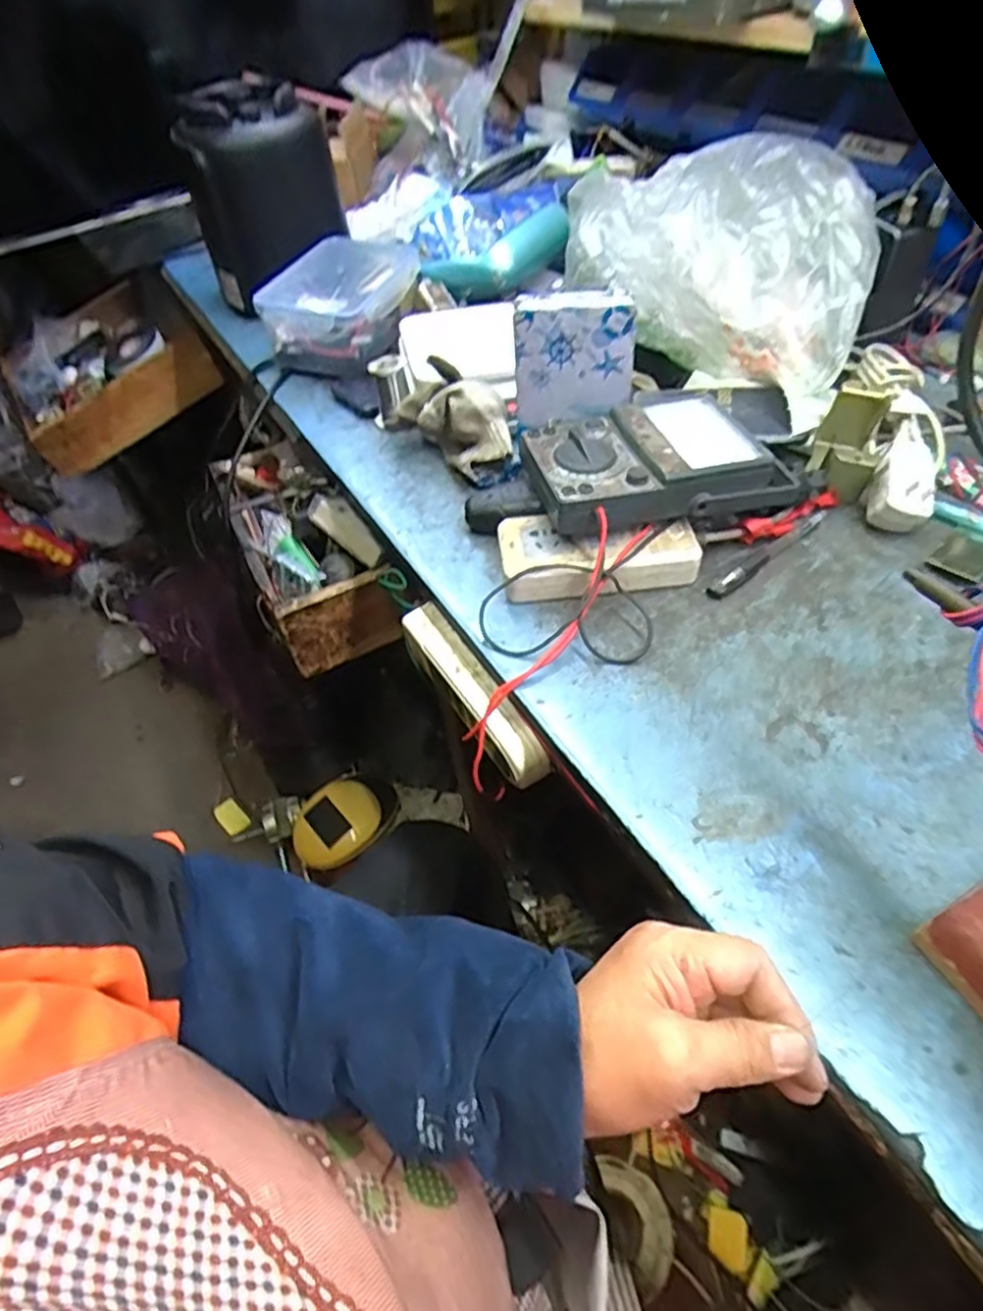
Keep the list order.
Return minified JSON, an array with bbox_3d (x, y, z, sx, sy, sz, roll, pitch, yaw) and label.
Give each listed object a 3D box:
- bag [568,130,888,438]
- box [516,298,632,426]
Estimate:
[{"bbox_3d":[0.211,-0.366,0.637,0.182,0.143,0.317,-14,49,-7],"label":"bag"},{"bbox_3d":[0.069,-0.242,0.571,0.095,0.098,0.029,3,49,7],"label":"box"}]

